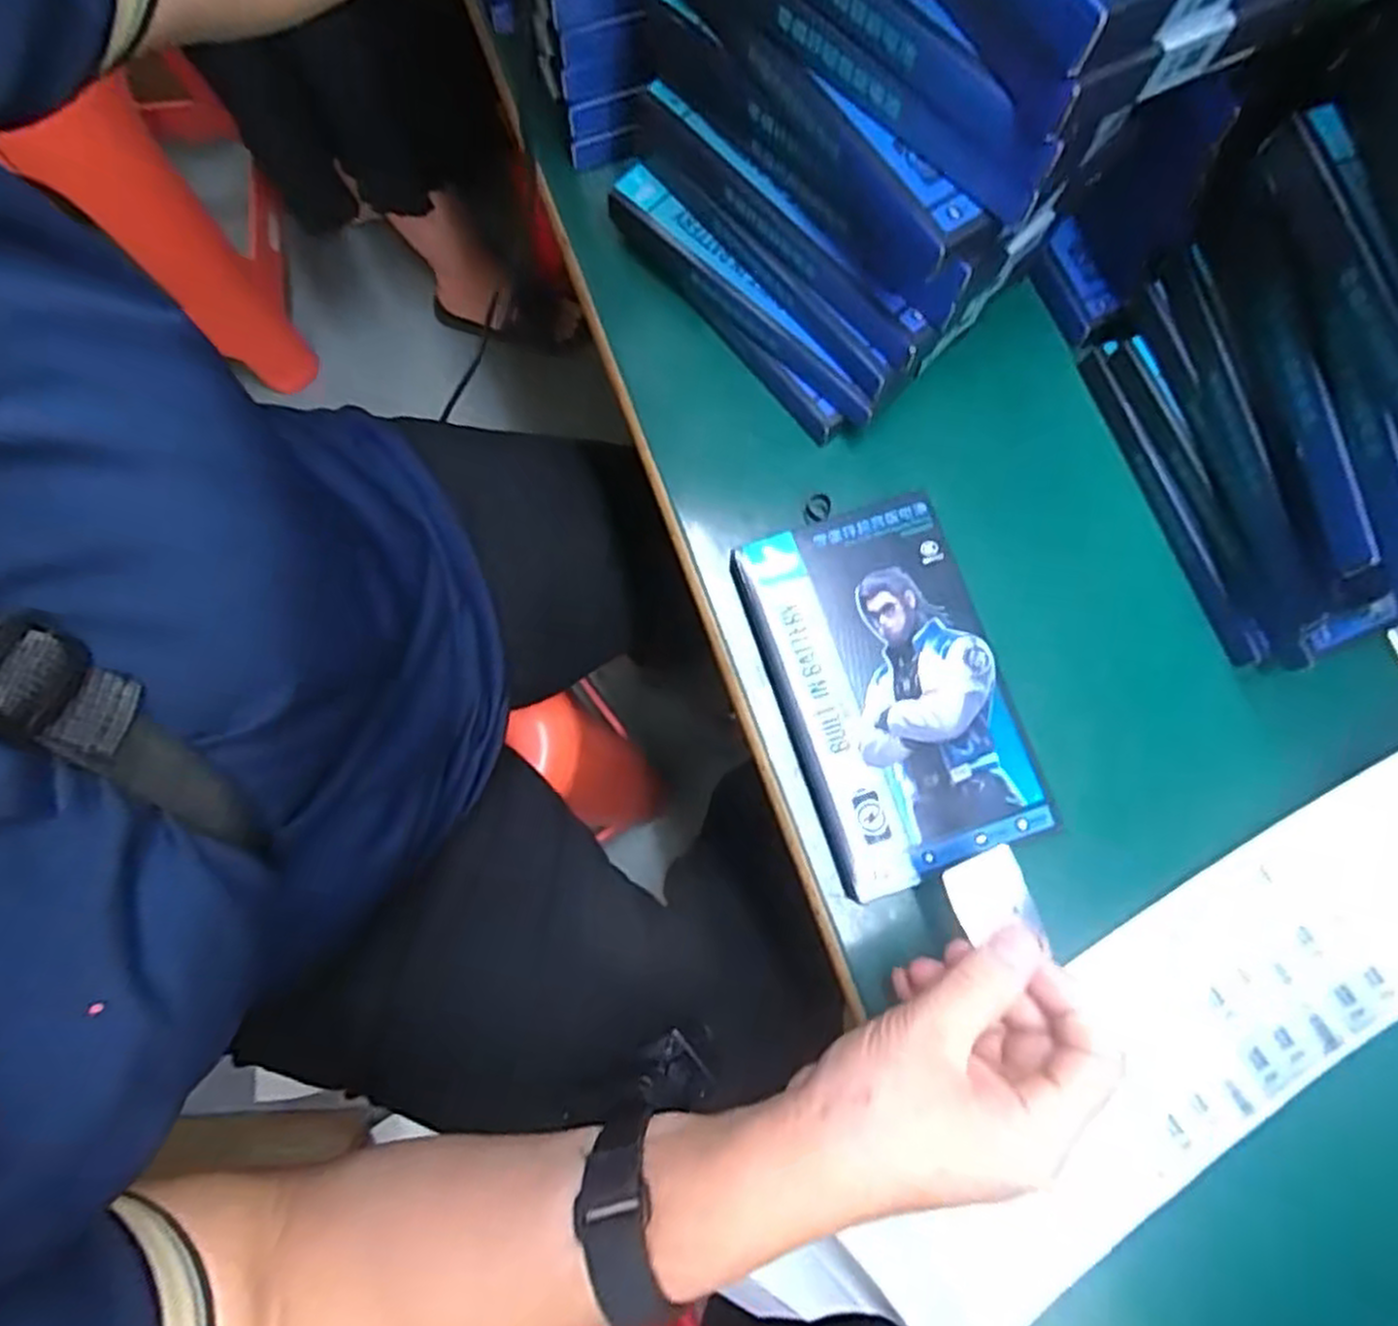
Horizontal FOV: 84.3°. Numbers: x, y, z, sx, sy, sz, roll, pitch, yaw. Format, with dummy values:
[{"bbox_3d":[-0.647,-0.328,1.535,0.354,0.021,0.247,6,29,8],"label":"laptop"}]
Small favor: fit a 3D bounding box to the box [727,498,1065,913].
[{"bbox_3d":[0.085,0.011,0.345,0.096,0.016,0.160,-18,79,-5],"label":"box"}]

